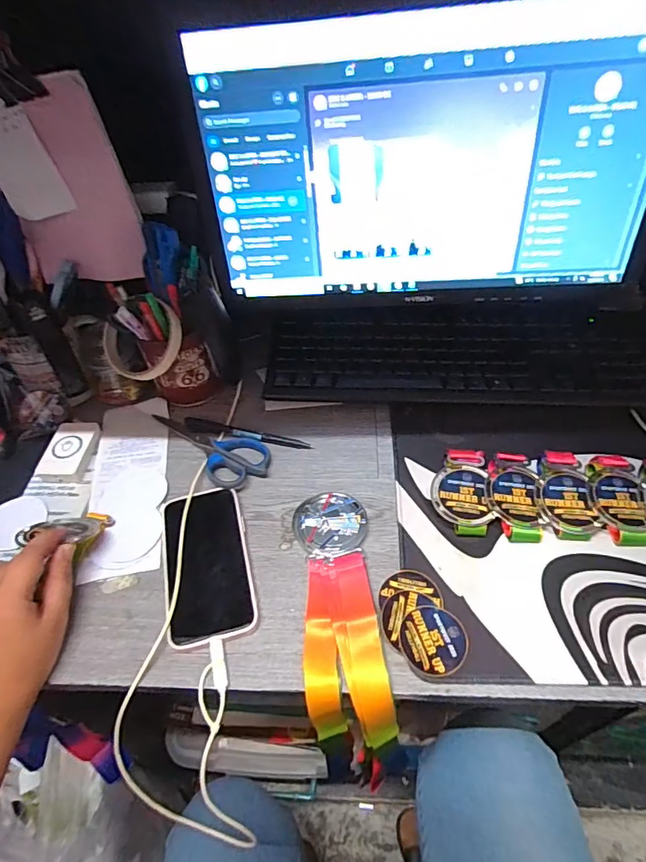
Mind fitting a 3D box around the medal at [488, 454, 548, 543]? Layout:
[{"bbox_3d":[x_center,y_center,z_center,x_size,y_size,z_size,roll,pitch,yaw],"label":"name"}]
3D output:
[{"bbox_3d":[0.179,0.061,0.459,0.049,0.023,0.082,2,50,8],"label":"medal"}]

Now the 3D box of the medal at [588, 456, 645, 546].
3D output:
[{"bbox_3d":[0.268,0.061,0.450,0.045,0.018,0.087,4,50,9],"label":"medal"}]

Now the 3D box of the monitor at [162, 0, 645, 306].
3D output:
[{"bbox_3d":[0.098,-0.244,0.470,0.438,0.250,0.057,1,48,6],"label":"monitor"}]

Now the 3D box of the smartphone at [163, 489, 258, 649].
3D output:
[{"bbox_3d":[-0.105,0.114,0.440,0.073,0.015,0.141,-17,47,-2],"label":"smartphone"}]

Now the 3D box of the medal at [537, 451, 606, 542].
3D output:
[{"bbox_3d":[0.223,0.059,0.459,0.050,0.020,0.085,-1,49,6],"label":"medal"}]

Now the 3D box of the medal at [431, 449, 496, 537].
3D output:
[{"bbox_3d":[0.130,0.057,0.469,0.052,0.022,0.083,1,50,7],"label":"medal"}]

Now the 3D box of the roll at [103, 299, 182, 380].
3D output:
[{"bbox_3d":[-0.191,-0.091,0.522,0.090,0.073,0.028,-10,10,14],"label":"roll"}]

